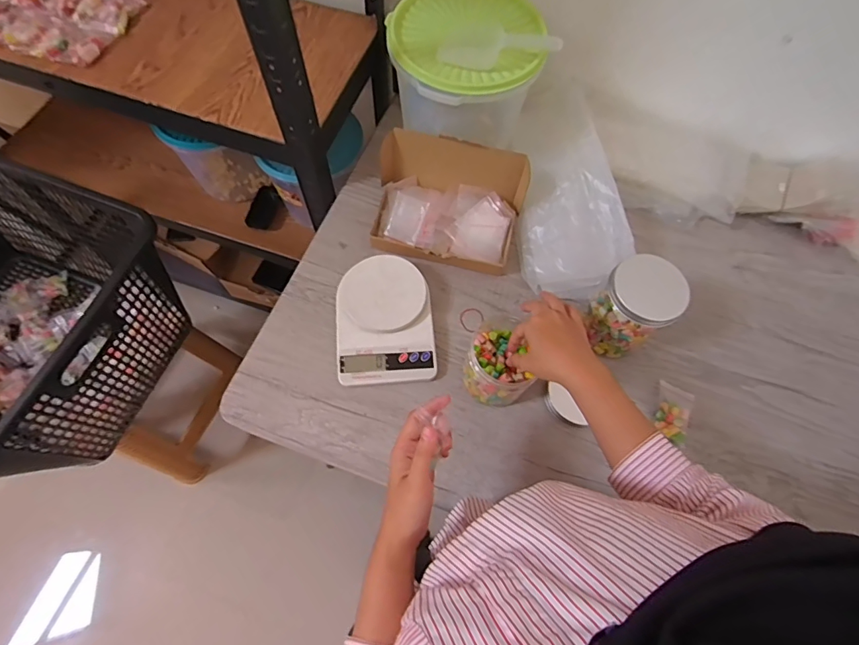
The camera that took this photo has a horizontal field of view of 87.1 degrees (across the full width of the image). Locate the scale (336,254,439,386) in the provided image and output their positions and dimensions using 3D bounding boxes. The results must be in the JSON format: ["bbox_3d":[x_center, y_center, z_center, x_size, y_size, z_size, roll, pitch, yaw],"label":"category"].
[{"bbox_3d":[-0.060,-0.005,0.610,0.127,0.035,0.169,-5,66,-5],"label":"scale"}]

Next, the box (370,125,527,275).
[{"bbox_3d":[0.025,-0.175,0.662,0.221,0.089,0.158,13,66,3],"label":"box"}]

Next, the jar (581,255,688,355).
[{"bbox_3d":[0.253,-0.017,0.574,0.083,0.131,0.077,1,65,-2],"label":"jar"}]

